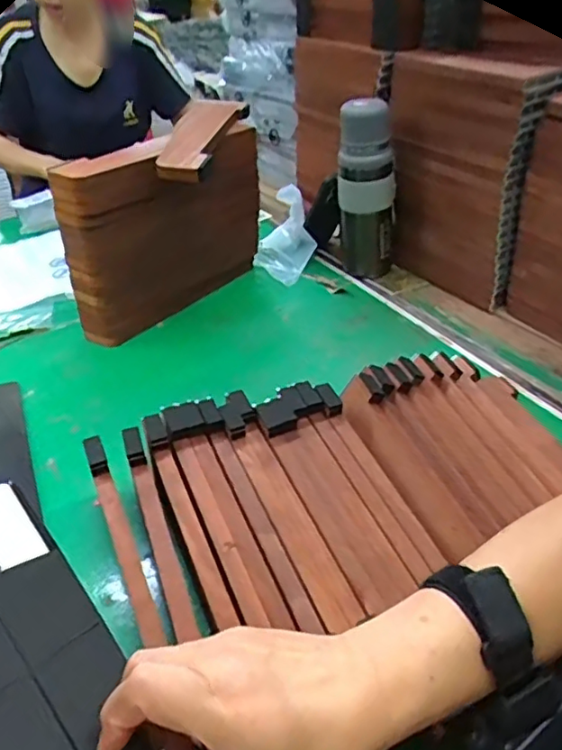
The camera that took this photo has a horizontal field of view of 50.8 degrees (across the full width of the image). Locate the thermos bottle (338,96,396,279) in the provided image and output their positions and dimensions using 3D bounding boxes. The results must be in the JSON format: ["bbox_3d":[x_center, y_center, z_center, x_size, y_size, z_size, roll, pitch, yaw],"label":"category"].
[{"bbox_3d":[0.127,-0.264,0.868,0.088,0.244,0.088,3,36,6],"label":"thermos bottle"}]

